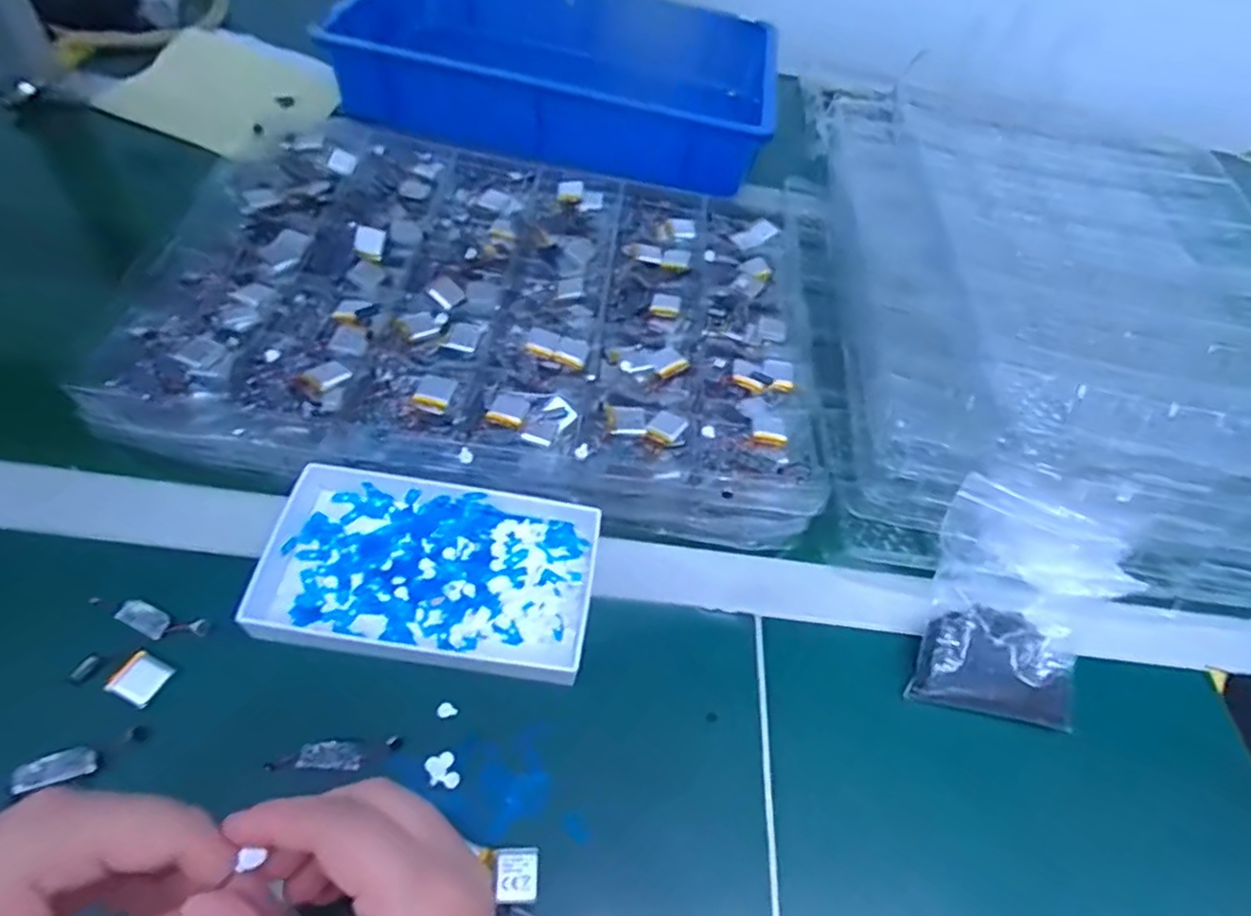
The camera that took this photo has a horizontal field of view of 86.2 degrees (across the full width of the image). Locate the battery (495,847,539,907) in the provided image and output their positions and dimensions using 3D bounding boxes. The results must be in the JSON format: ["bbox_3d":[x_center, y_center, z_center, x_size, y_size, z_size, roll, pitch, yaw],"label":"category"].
[{"bbox_3d":[-0.049,0.191,0.305,0.019,0.004,0.022,3,53,-7],"label":"battery"}]

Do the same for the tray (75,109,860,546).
[{"bbox_3d":[-0.073,-0.114,0.488,0.471,0.073,0.331,8,53,-3],"label":"tray"}]

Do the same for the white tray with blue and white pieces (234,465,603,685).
[{"bbox_3d":[-0.108,0.064,0.380,0.177,0.033,0.106,10,53,-2],"label":"white tray with blue and white pieces"}]

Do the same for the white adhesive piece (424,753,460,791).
[{"bbox_3d":[-0.091,0.156,0.331,0.014,0.004,0.018,-18,58,-21],"label":"white adhesive piece"}]

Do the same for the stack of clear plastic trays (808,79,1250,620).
[{"bbox_3d":[0.345,-0.119,0.521,0.359,0.094,0.438,10,53,-2],"label":"stack of clear plastic trays"}]

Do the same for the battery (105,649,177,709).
[{"bbox_3d":[-0.242,0.111,0.334,0.020,0.011,0.021,25,54,10],"label":"battery"}]

